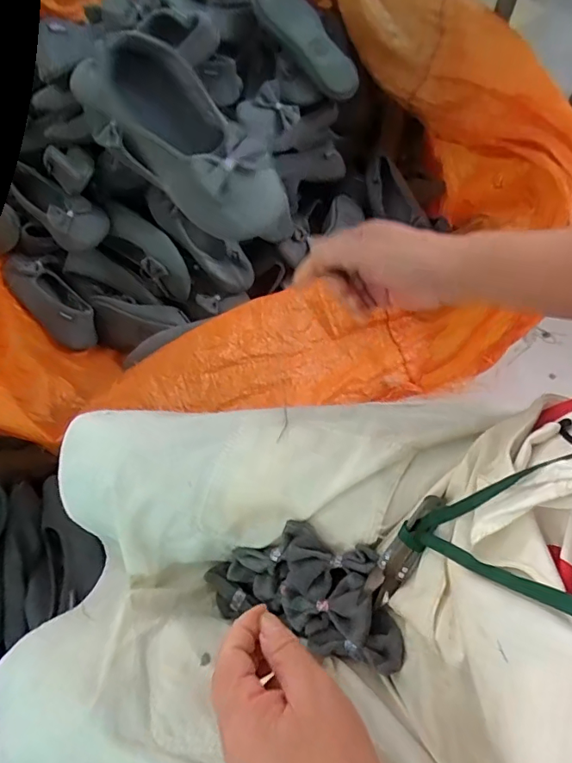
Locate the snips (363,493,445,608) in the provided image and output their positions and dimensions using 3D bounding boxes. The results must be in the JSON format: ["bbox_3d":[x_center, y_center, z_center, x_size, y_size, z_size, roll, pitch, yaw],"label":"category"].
[{"bbox_3d":[0.092,0.130,0.374,0.025,0.007,0.093,29,90,12],"label":"snips"}]

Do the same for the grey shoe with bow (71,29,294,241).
[{"bbox_3d":[-0.093,-0.234,0.475,0.096,0.056,0.242,-41,87,-14],"label":"grey shoe with bow"}]

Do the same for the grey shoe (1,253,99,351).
[{"bbox_3d":[-0.431,-0.153,0.883,0.093,0.063,0.230,-37,72,-13],"label":"grey shoe"}]

